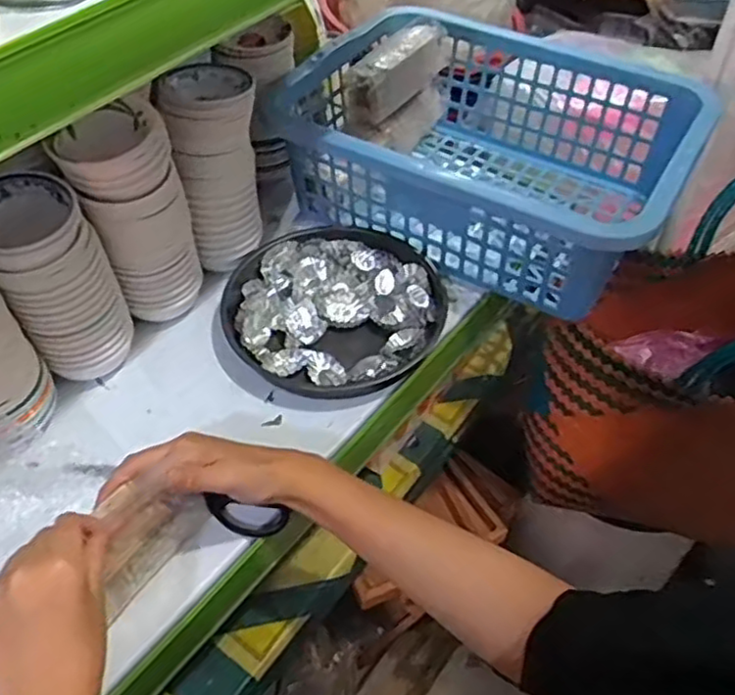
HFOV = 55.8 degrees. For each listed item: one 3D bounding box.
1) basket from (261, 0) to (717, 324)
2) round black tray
[{"bbox_3d":[0.131,-0.214,0.772,0.399,0.151,0.298,24,53,18],"label":"basket"},{"bbox_3d":[-0.034,-0.037,0.696,0.210,0.037,0.201,1,49,-1],"label":"round black tray"}]

